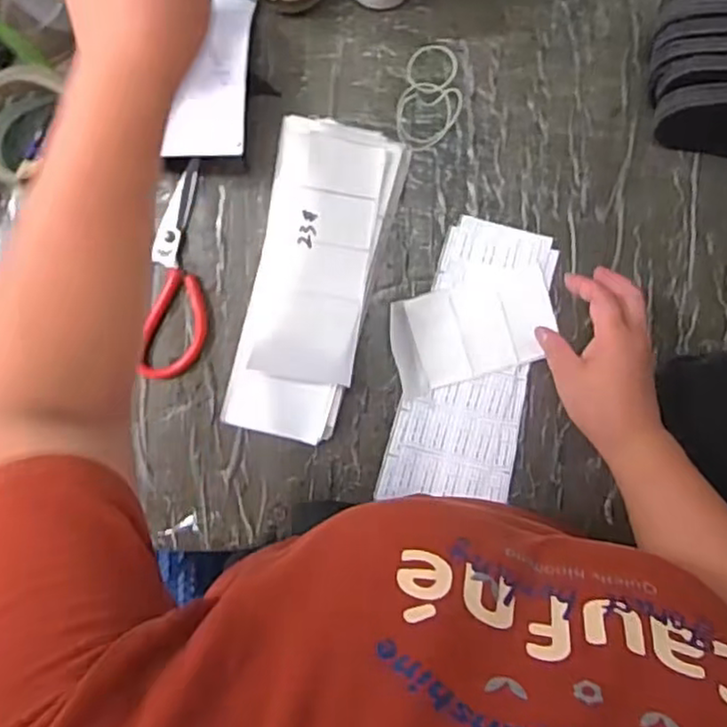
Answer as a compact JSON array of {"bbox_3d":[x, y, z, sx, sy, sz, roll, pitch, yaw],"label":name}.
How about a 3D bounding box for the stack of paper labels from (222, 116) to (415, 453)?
[{"bbox_3d":[-0.039,-0.069,0.589,0.106,0.038,0.268,12,94,-2],"label":"stack of paper labels"}]

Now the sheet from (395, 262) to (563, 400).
[{"bbox_3d":[0.098,-0.029,0.601,0.147,0.029,0.083,-16,94,0],"label":"sheet"}]

